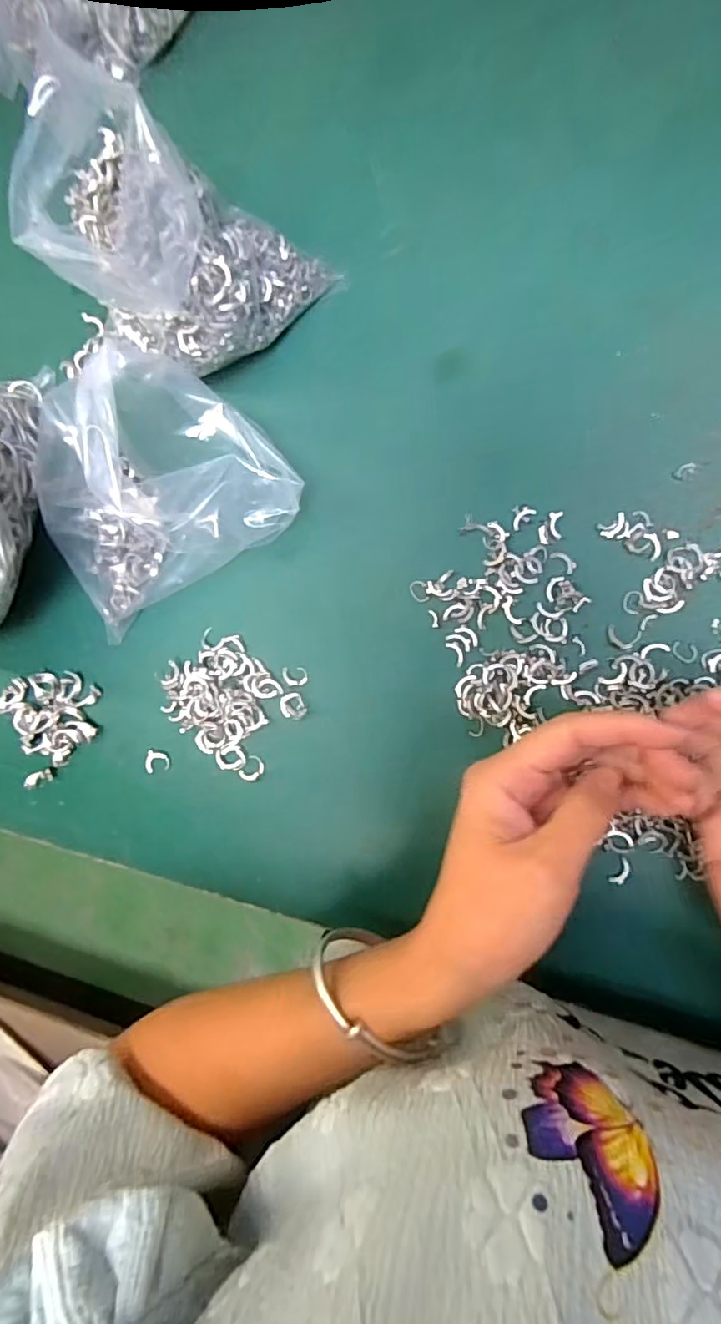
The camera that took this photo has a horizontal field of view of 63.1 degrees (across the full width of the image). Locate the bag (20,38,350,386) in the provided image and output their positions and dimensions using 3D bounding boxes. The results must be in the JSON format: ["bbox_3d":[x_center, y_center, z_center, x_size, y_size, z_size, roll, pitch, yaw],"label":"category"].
[{"bbox_3d":[-0.093,-0.202,0.287,0.109,0.087,0.090,38,96,6],"label":"bag"}]

